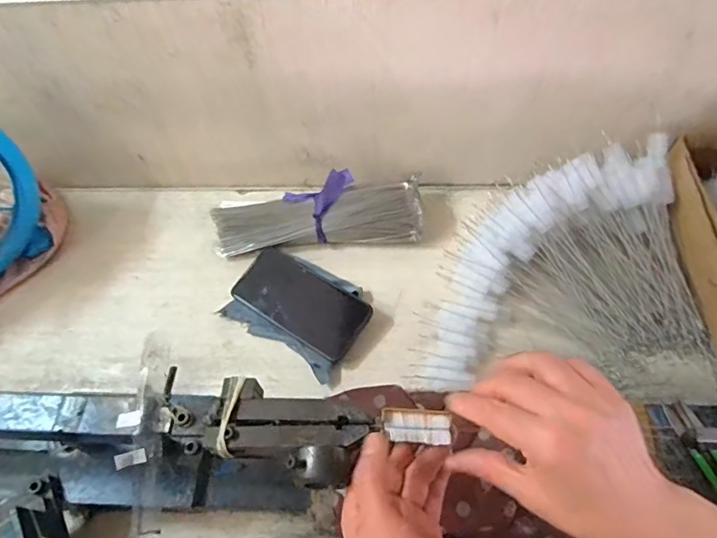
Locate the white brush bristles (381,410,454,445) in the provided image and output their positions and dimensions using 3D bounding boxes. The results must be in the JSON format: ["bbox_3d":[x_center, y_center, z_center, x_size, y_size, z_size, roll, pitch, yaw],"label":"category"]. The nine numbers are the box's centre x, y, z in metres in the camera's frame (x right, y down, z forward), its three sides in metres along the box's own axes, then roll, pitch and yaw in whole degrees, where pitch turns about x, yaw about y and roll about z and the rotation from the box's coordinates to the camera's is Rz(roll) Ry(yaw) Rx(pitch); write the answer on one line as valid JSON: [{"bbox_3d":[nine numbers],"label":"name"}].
[{"bbox_3d":[0.042,0.112,0.346,0.049,0.006,0.022,4,58,9],"label":"white brush bristles"}]

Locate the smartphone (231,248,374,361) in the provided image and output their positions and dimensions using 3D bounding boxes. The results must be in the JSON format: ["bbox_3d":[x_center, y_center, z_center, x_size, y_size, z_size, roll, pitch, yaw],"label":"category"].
[{"bbox_3d":[-0.068,0.037,0.564,0.156,0.012,0.076,30,74,12],"label":"smartphone"}]

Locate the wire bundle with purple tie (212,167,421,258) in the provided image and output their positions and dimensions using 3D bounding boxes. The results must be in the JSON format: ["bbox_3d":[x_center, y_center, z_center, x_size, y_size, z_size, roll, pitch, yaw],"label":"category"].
[{"bbox_3d":[-0.050,-0.067,0.605,0.256,0.069,0.079,-4,57,0],"label":"wire bundle with purple tie"}]

